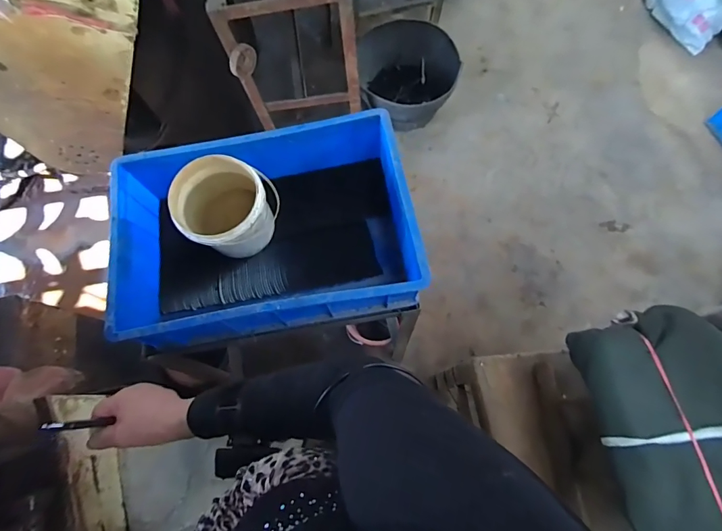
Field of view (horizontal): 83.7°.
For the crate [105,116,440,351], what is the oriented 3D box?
[{"bbox_3d":[-0.170,-0.056,0.770,0.502,0.211,0.335,-10,71,-2],"label":"crate"}]

